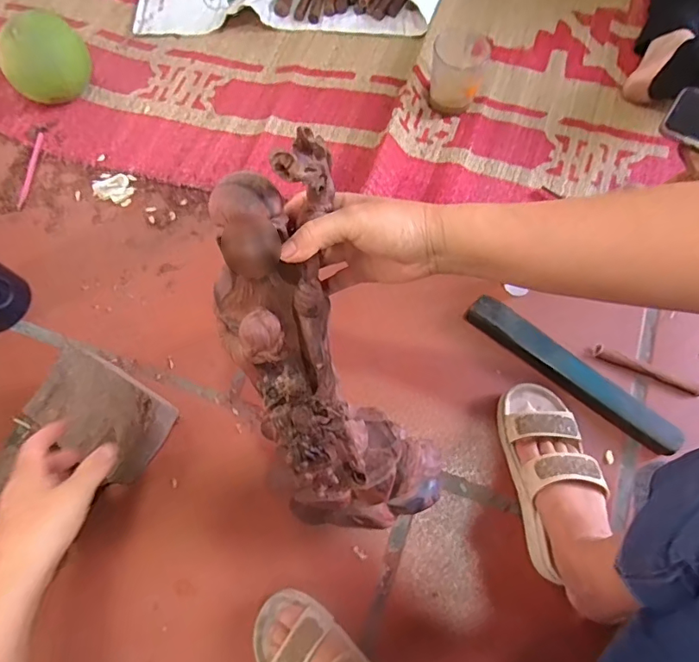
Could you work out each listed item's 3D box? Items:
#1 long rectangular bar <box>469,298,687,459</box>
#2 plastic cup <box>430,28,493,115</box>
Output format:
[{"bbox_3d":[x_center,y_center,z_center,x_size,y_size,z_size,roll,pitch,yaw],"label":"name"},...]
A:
[{"bbox_3d":[0.284,0.051,0.634,0.298,0.034,0.043,38,75,13],"label":"long rectangular bar"},{"bbox_3d":[0.177,-0.429,0.789,0.086,0.086,0.092,0,70,1],"label":"plastic cup"}]

